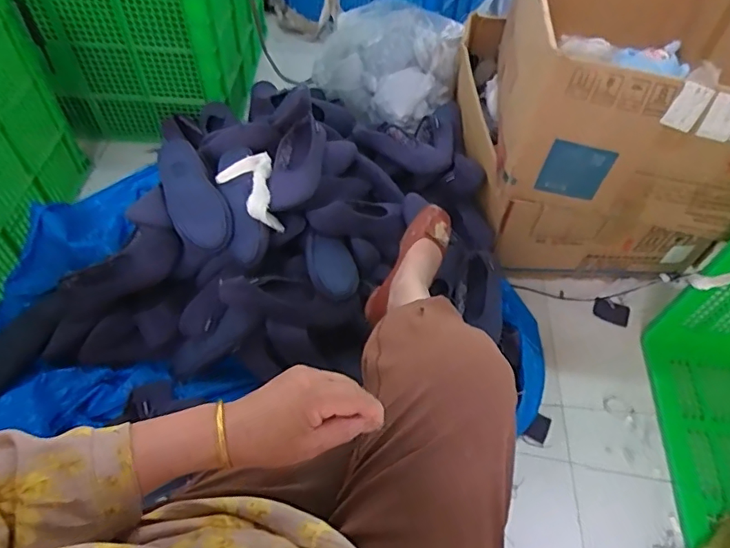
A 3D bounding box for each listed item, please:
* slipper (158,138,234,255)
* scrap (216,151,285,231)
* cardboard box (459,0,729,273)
[{"bbox_3d":[-0.336,-0.151,1.003,0.099,0.066,0.243,-24,81,-19],"label":"slipper"},{"bbox_3d":[-0.221,-0.154,0.992,0.104,0.063,0.159,-11,56,-11],"label":"scrap"},{"bbox_3d":[0.573,-0.405,1.201,0.504,0.509,0.735,12,55,5],"label":"cardboard box"}]

